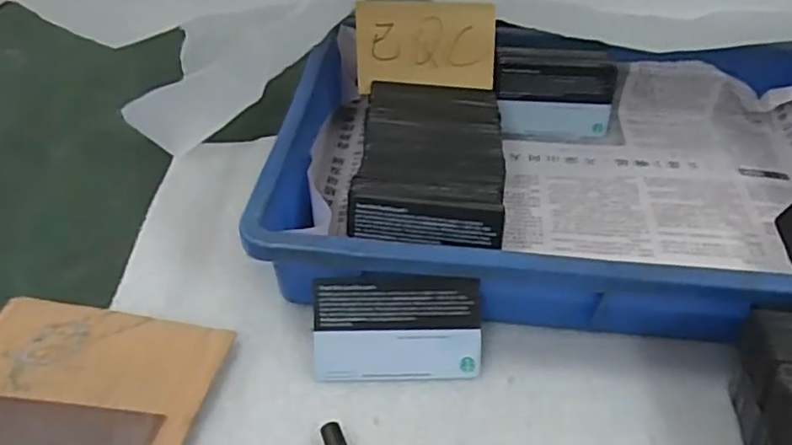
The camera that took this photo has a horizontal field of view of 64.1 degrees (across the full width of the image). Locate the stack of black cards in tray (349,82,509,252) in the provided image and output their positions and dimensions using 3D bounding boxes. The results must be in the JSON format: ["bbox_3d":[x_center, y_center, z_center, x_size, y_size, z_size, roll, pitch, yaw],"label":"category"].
[{"bbox_3d":[0.022,-0.034,0.402,0.085,0.053,0.133,4,44,3],"label":"stack of black cards in tray"}]

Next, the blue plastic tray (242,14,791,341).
[{"bbox_3d":[0.117,-0.042,0.398,0.366,0.071,0.242,5,46,5],"label":"blue plastic tray"}]

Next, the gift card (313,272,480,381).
[{"bbox_3d":[0.001,0.054,0.327,0.085,0.053,0.009,1,6,-2],"label":"gift card"}]

